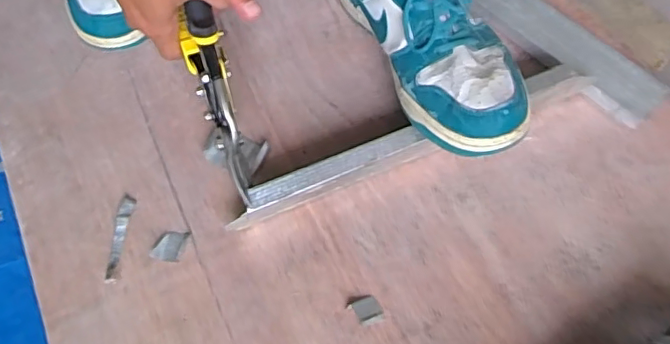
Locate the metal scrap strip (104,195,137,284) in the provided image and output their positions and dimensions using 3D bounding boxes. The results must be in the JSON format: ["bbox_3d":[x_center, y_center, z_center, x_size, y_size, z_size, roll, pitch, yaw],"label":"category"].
[{"bbox_3d":[-0.185,0.056,0.488,0.011,0.010,0.078,2,66,2],"label":"metal scrap strip"}]

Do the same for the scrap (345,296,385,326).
[{"bbox_3d":[0.025,0.114,0.465,0.025,0.006,0.023,-22,68,-9],"label":"scrap"}]

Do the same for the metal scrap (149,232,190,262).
[{"bbox_3d":[-0.143,0.063,0.489,0.027,0.004,0.026,9,67,5],"label":"metal scrap"}]

